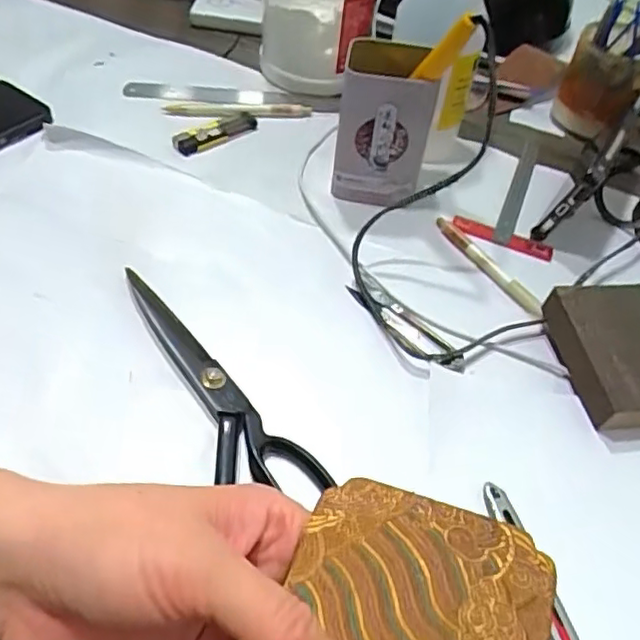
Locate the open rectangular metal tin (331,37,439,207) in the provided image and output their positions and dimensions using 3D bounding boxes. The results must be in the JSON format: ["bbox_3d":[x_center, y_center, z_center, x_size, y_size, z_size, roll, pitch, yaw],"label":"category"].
[{"bbox_3d":[0.053,-0.168,0.528,0.073,0.115,0.074,6,49,-1],"label":"open rectangular metal tin"}]

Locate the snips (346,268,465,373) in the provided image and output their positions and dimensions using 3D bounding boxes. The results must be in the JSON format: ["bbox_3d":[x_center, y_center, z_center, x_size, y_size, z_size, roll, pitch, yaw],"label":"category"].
[{"bbox_3d":[0.058,0.001,0.452,0.032,0.010,0.113,-29,58,-27],"label":"snips"}]

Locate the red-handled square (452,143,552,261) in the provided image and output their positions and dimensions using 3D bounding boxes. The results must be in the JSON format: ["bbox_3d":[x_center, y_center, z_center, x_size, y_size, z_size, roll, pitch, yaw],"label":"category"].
[{"bbox_3d":[0.179,-0.118,0.580,0.084,0.016,0.165,16,50,8],"label":"red-handled square"}]

